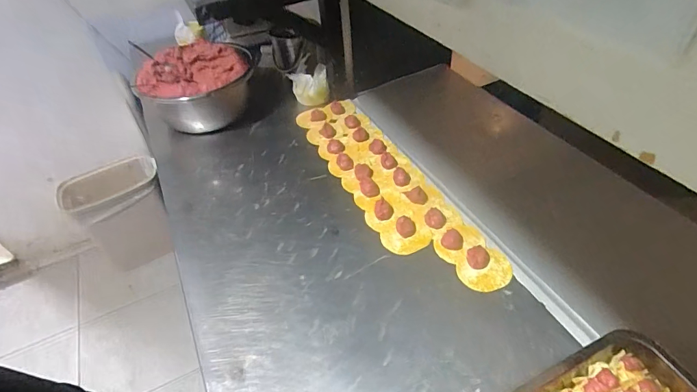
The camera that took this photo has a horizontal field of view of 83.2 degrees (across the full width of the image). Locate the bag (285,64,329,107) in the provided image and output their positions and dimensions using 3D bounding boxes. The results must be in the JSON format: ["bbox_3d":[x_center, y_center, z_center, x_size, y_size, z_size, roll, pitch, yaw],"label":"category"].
[{"bbox_3d":[-0.101,-0.279,0.992,0.095,0.071,0.072,-9,44,-3],"label":"bag"}]

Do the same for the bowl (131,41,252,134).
[{"bbox_3d":[-0.366,-0.263,0.981,0.260,0.153,0.243,-12,44,-6],"label":"bowl"}]

